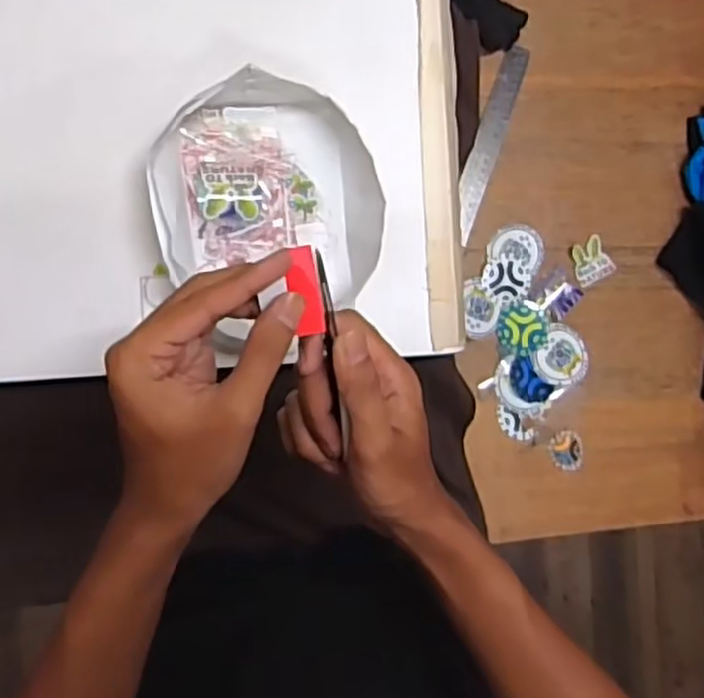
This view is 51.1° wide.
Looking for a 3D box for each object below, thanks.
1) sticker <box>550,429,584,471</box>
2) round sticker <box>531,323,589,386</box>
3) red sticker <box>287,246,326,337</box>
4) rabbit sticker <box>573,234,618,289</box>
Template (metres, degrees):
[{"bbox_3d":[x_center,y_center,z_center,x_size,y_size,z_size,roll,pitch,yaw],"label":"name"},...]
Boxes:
[{"bbox_3d":[0.227,0.107,0.774,0.035,0.004,0.042,-6,92,-8],"label":"sticker"},{"bbox_3d":[0.222,0.008,0.771,0.056,0.004,0.063,34,86,-7],"label":"round sticker"},{"bbox_3d":[-0.023,-0.029,0.371,0.015,0.004,0.045,-13,110,-8],"label":"red sticker"},{"bbox_3d":[0.253,-0.092,0.779,0.042,0.004,0.047,-25,84,-4],"label":"rabbit sticker"}]

